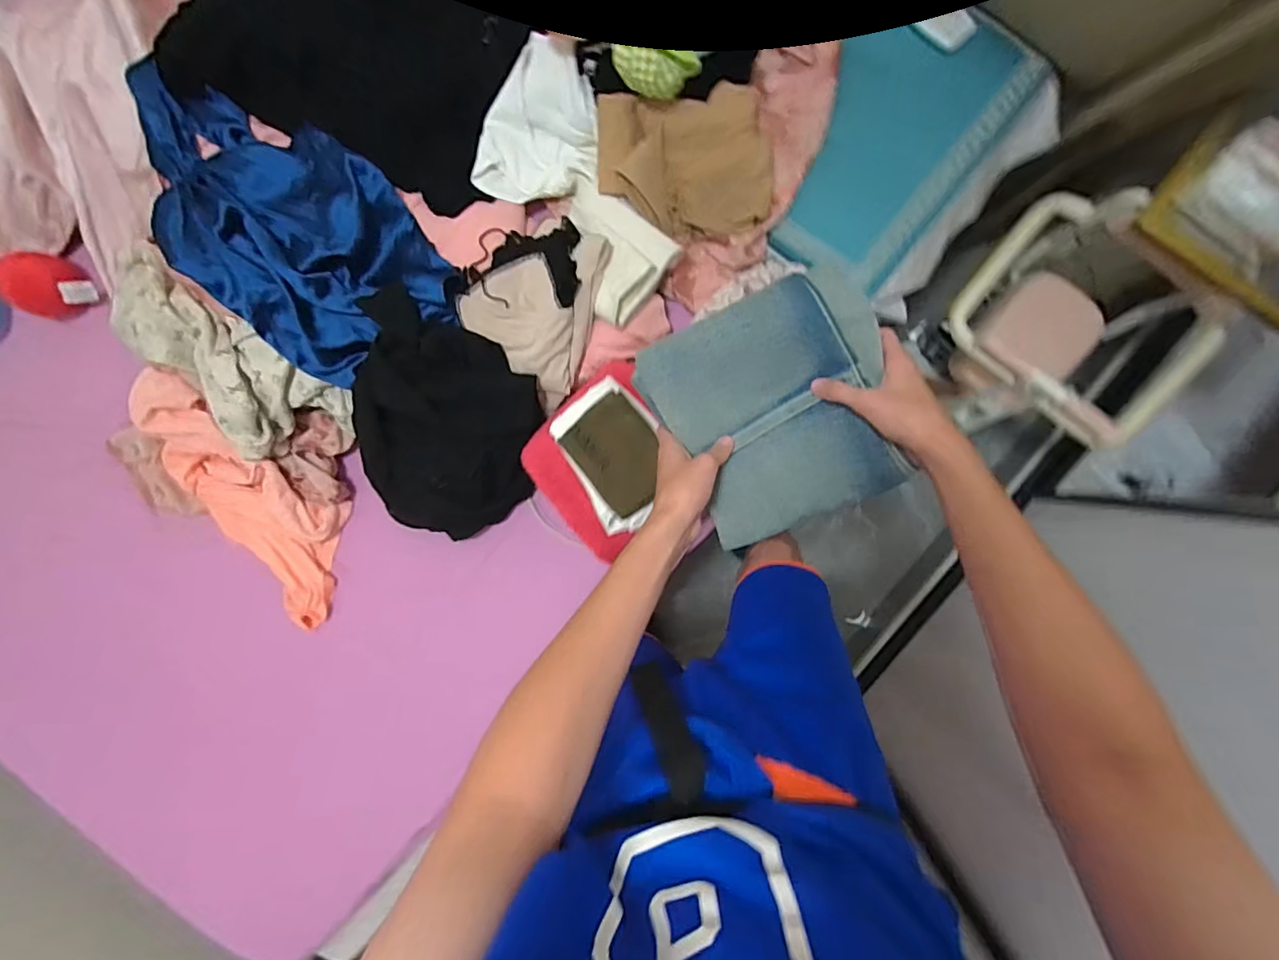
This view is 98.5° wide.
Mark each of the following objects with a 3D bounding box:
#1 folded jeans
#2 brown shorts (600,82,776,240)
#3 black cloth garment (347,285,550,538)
[{"bbox_3d":[0.129,-0.064,0.509,0.199,0.041,0.210,-25,91,3],"label":"folded jeans"},{"bbox_3d":[0.067,-0.453,0.796,0.247,0.048,0.181,0,113,2],"label":"brown shorts"},{"bbox_3d":[-0.285,-0.076,0.824,0.252,0.035,0.337,8,110,-12],"label":"black cloth garment"}]

